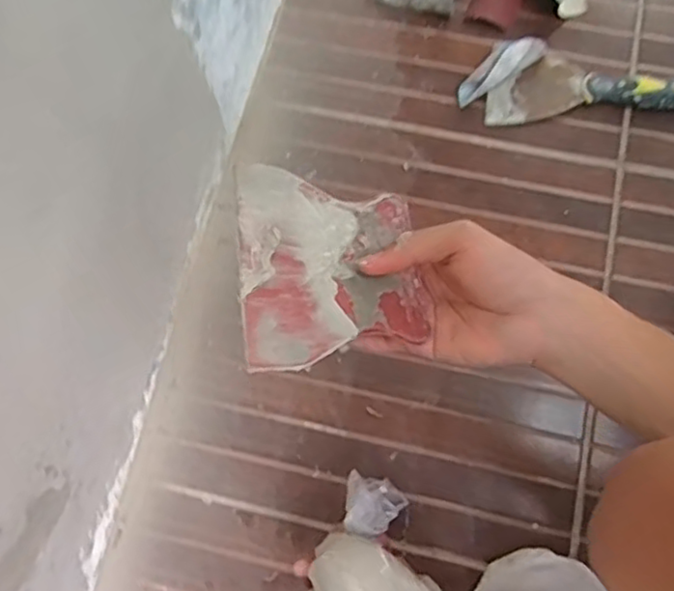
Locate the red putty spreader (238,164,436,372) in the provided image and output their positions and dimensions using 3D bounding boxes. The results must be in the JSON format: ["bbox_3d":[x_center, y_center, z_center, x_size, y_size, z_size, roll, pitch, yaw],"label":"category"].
[{"bbox_3d":[-0.003,-0.018,0.388,0.106,0.005,0.118,1,66,-21],"label":"red putty spreader"}]

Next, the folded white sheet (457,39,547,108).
[{"bbox_3d":[0.164,-0.236,0.704,0.099,0.030,0.039,-34,73,12],"label":"folded white sheet"}]

